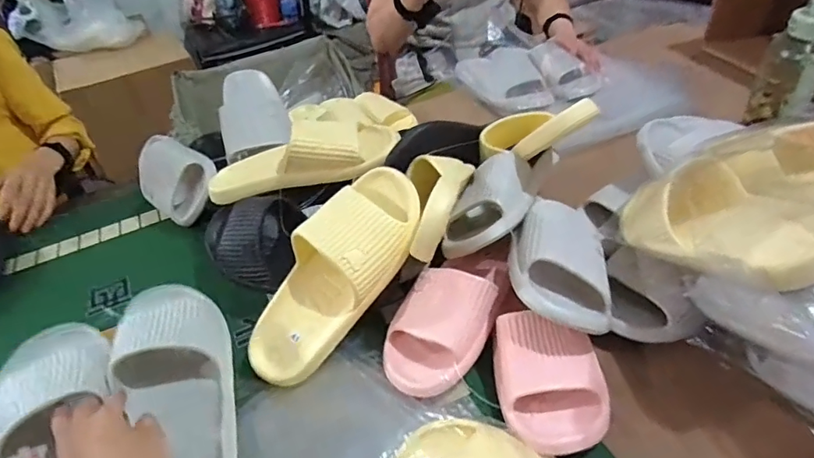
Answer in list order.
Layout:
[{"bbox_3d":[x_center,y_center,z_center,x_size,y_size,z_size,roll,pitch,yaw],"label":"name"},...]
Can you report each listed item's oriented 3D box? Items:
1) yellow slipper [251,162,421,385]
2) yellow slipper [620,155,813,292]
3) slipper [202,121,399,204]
[{"bbox_3d":[-0.080,0.046,0.548,0.097,0.072,0.264,30,84,35],"label":"yellow slipper"},{"bbox_3d":[0.299,-0.011,0.480,0.091,0.090,0.207,-19,23,-15],"label":"yellow slipper"},{"bbox_3d":[-0.149,-0.102,0.669,0.254,0.071,0.096,-13,38,17],"label":"slipper"}]

